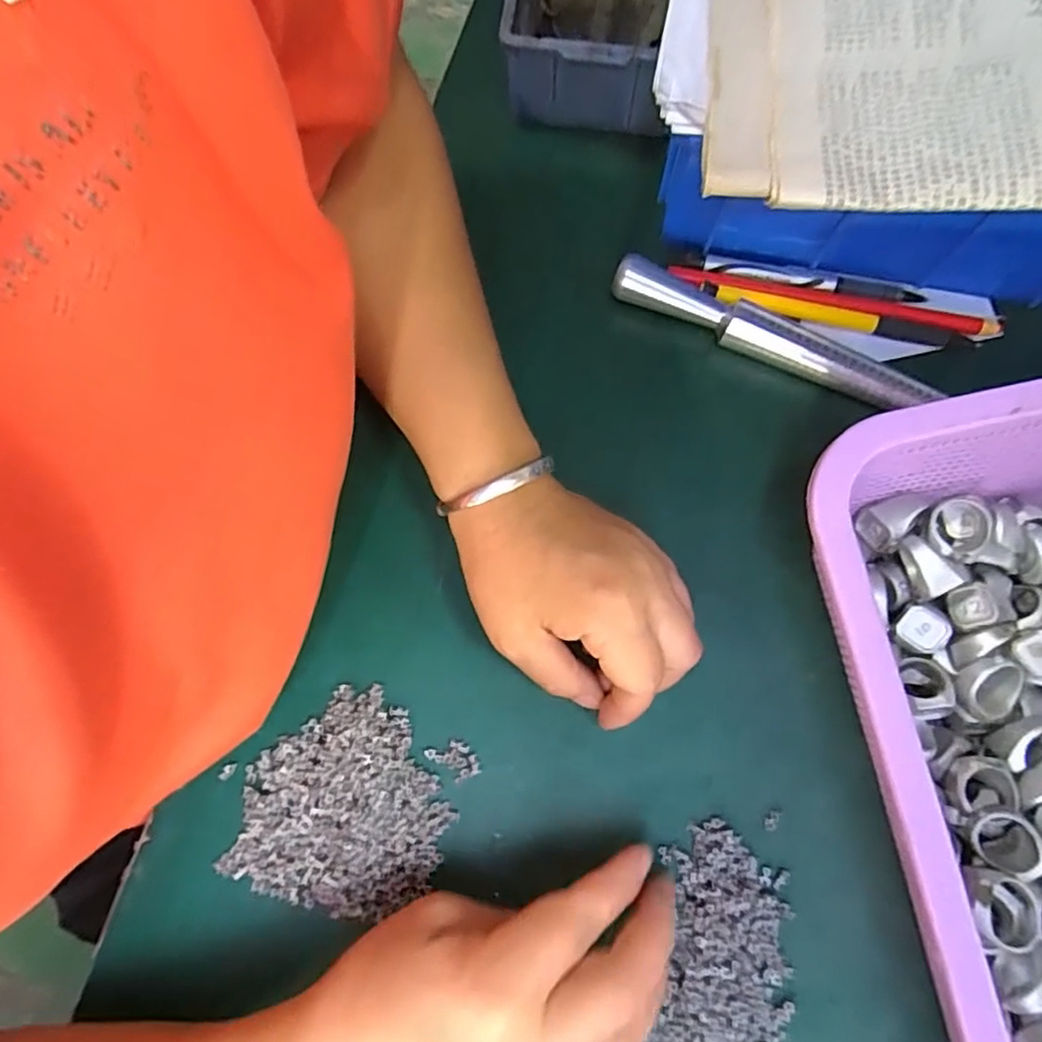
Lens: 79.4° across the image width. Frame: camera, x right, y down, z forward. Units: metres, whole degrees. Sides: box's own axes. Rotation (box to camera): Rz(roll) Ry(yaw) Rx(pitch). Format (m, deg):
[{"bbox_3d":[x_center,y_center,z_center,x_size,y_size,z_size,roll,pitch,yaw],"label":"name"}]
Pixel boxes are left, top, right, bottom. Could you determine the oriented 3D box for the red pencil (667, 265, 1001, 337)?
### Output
[{"bbox_3d":[0.157,-0.112,0.318,0.163,0.005,0.010,12,78,4],"label":"red pencil"}]

